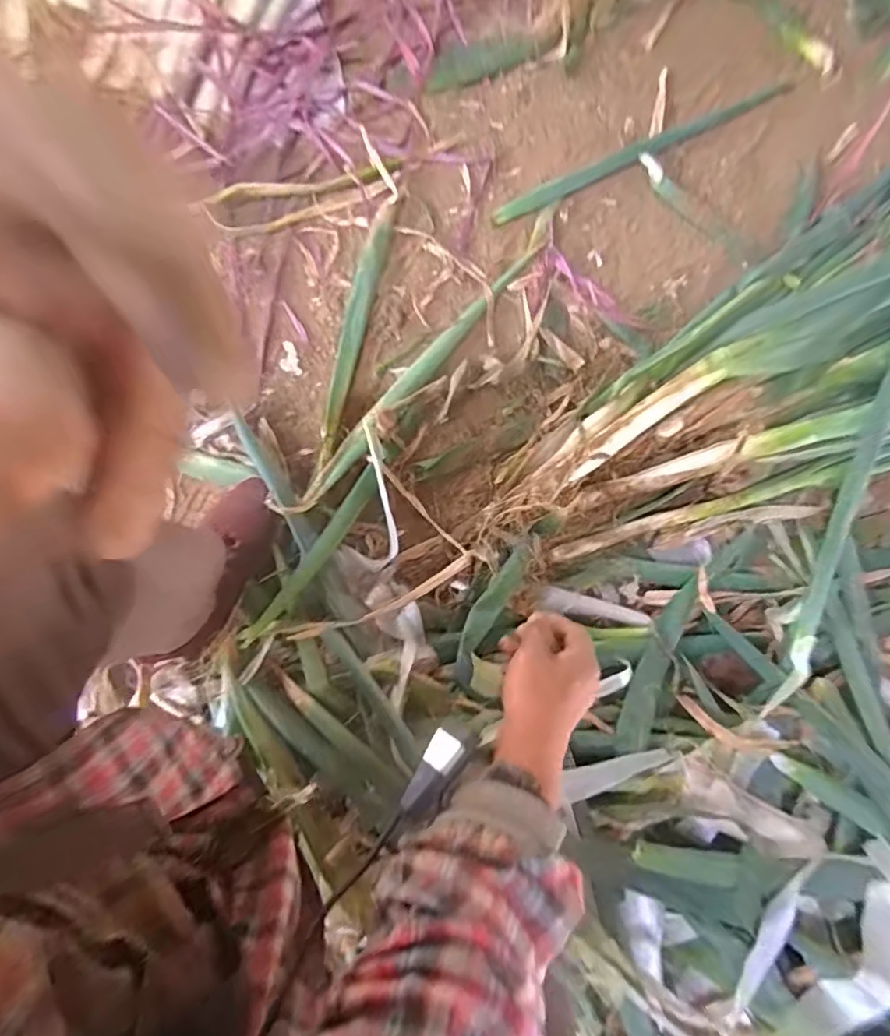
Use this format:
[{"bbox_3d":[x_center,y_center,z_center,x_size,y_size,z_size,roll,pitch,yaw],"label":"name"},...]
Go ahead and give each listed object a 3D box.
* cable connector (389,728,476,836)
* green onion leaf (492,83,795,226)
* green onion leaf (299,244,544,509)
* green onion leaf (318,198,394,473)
[{"bbox_3d":[-0.008,0.174,0.374,0.025,0.016,0.074,36,65,7],"label":"cable connector"},{"bbox_3d":[0.282,-0.524,0.796,0.483,0.012,0.033,-27,82,-6],"label":"green onion leaf"},{"bbox_3d":[-0.034,-0.196,0.726,0.036,0.019,0.454,38,81,5],"label":"green onion leaf"},{"bbox_3d":[-0.120,-0.241,0.718,0.033,0.016,0.359,13,80,1],"label":"green onion leaf"}]

